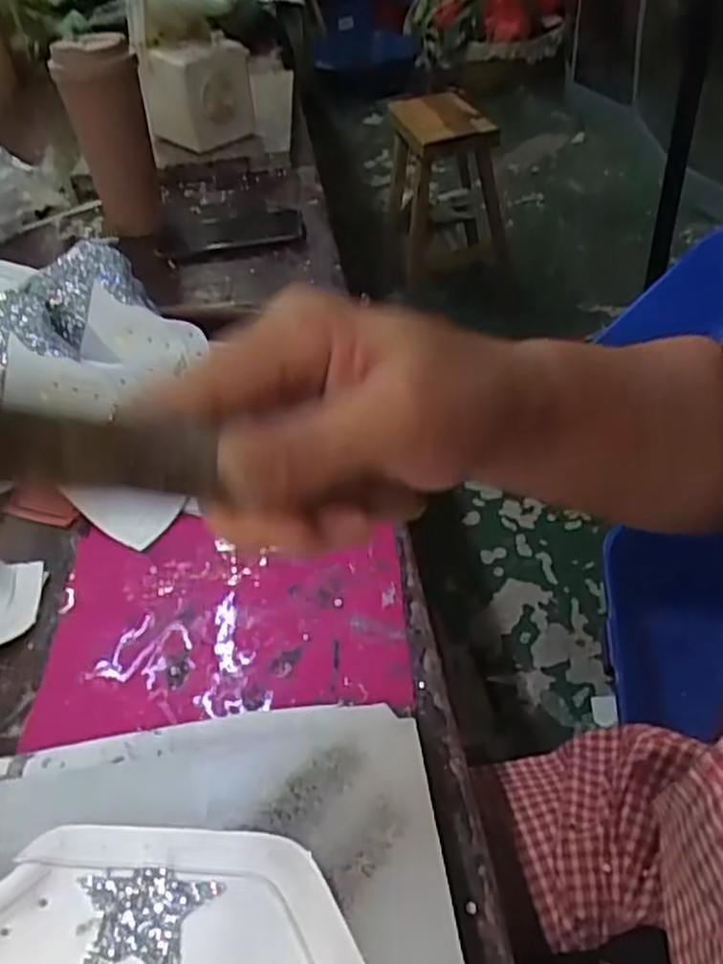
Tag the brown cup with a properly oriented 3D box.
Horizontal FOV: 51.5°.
[{"bbox_3d":[-0.299,-0.415,0.917,0.089,0.223,0.085,-16,44,-11],"label":"brown cup"}]

